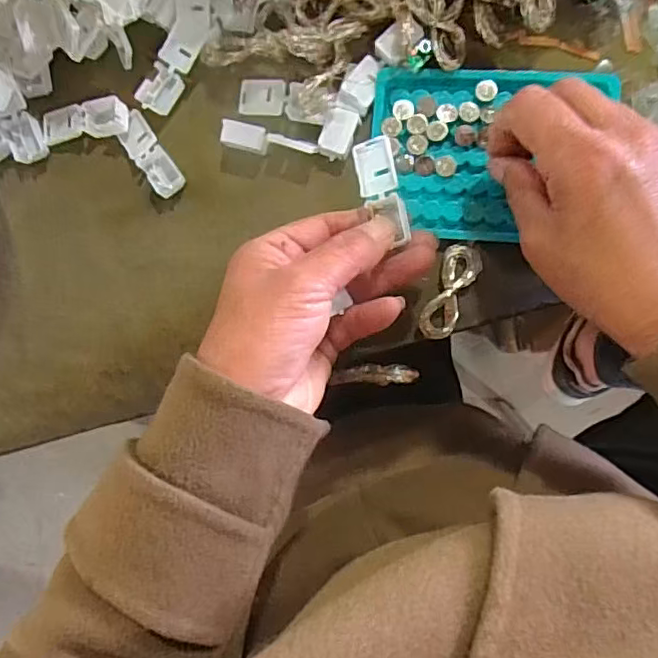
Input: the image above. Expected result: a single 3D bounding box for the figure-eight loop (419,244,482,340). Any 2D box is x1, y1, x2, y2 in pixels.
[{"bbox_3d":[0.066,-0.020,0.316,0.021,0.010,0.054,22,91,6],"label":"figure-eight loop"}]

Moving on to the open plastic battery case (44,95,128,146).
[{"bbox_3d":[-0.144,-0.123,0.341,0.054,0.008,0.020,-4,88,6],"label":"open plastic battery case"}]

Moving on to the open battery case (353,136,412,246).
[{"bbox_3d":[0.027,-0.069,0.287,0.021,0.009,0.054,-20,80,6],"label":"open battery case"}]

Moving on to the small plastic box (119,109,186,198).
[{"bbox_3d":[-0.104,-0.101,0.339,0.019,0.009,0.053,-35,85,4],"label":"small plastic box"}]

